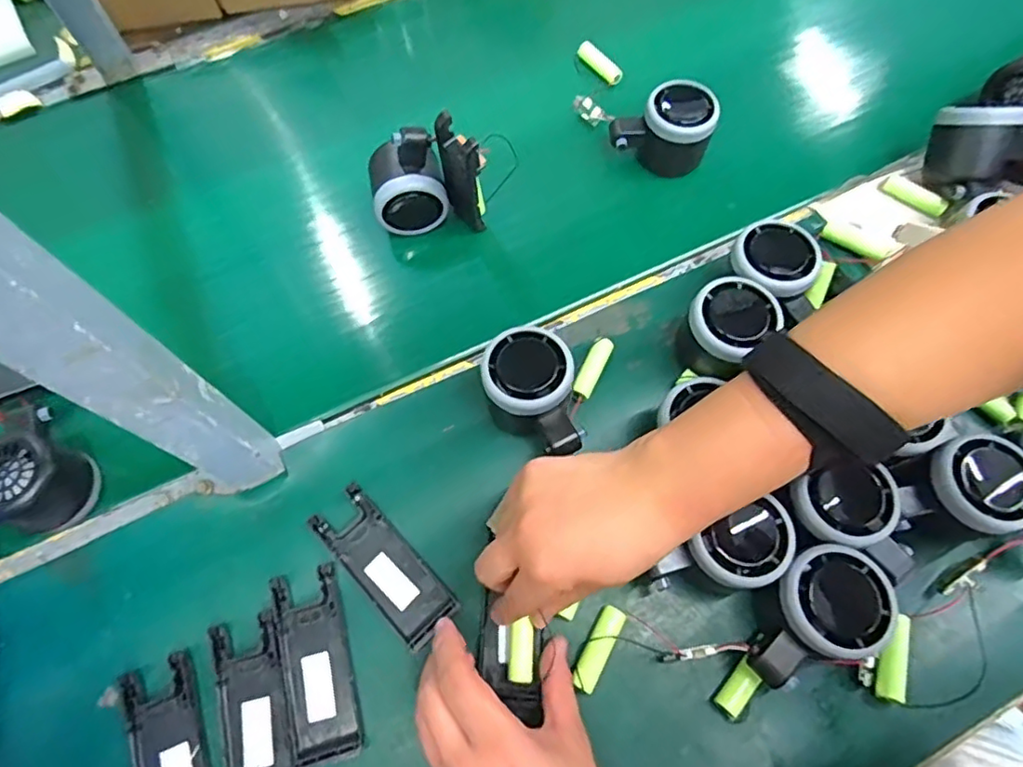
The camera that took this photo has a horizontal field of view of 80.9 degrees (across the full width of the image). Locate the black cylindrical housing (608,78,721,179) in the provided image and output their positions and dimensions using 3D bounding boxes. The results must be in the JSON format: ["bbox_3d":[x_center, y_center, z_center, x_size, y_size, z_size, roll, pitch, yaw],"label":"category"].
[{"bbox_3d":[0.128,-0.216,0.509,0.079,0.062,0.053,15,68,7],"label":"black cylindrical housing"}]

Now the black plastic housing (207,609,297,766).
[{"bbox_3d":[-0.145,0.188,0.340,0.037,0.007,0.103,-15,68,-4],"label":"black plastic housing"}]

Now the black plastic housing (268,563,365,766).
[{"bbox_3d":[-0.114,0.163,0.349,0.038,0.006,0.102,-16,68,-4],"label":"black plastic housing"}]

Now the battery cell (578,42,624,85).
[{"bbox_3d":[0.082,-0.300,0.562,0.013,0.014,0.053,-37,72,-14],"label":"battery cell"}]

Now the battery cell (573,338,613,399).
[{"bbox_3d":[0.057,-0.011,0.420,0.013,0.014,0.048,24,71,12],"label":"battery cell"}]

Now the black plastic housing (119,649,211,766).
[{"bbox_3d":[-0.190,0.209,0.335,0.039,0.008,0.102,-22,68,-7],"label":"black plastic housing"}]

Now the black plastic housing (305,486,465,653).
[{"bbox_3d":[-0.079,0.113,0.373,0.038,0.012,0.101,-42,72,-14],"label":"black plastic housing"}]

